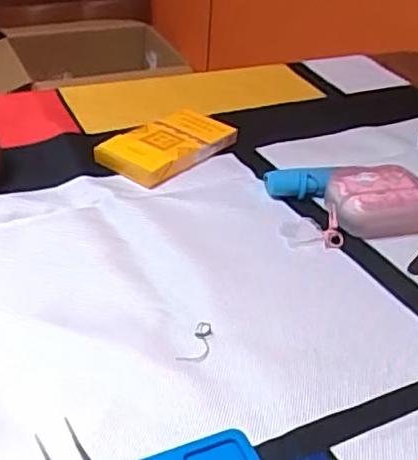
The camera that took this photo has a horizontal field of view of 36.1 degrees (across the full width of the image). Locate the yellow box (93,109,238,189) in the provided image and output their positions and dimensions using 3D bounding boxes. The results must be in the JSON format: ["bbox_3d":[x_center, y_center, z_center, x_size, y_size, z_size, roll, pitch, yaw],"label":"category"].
[{"bbox_3d":[-0.031,-0.066,0.492,0.062,0.017,0.103,27,41,29],"label":"yellow box"}]

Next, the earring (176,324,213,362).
[{"bbox_3d":[-0.005,0.057,0.325,0.012,0.006,0.027,17,37,18],"label":"earring"}]

